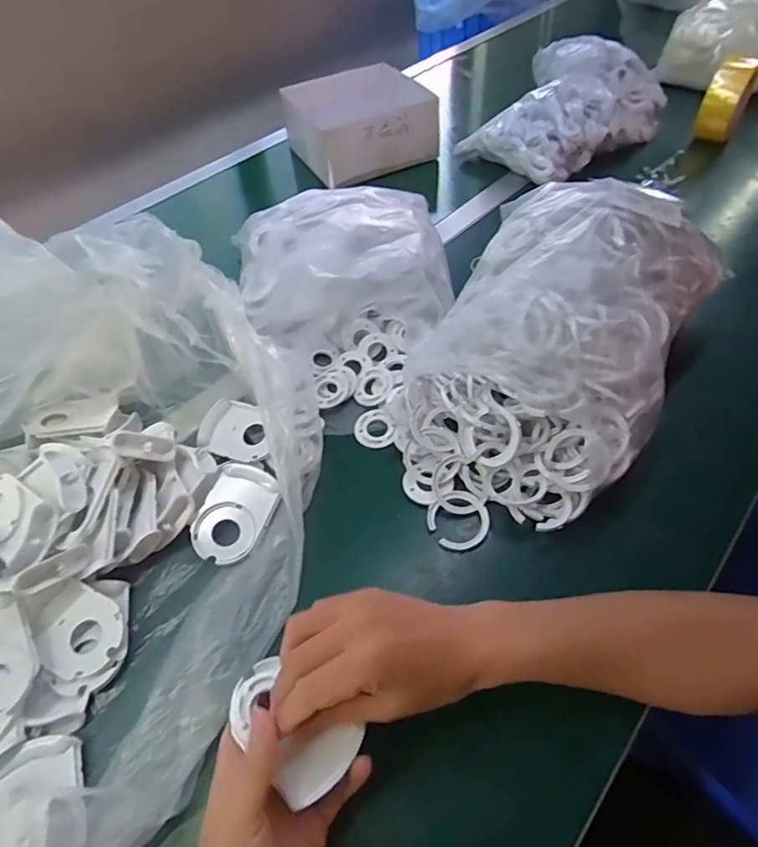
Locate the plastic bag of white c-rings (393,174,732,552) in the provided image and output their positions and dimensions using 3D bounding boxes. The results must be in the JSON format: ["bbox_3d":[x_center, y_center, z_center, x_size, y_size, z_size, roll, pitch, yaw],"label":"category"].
[{"bbox_3d":[0.160,-0.078,0.491,0.222,0.138,0.369,25,57,23],"label":"plastic bag of white c-rings"}]

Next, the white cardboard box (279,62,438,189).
[{"bbox_3d":[-0.032,-0.506,0.886,0.207,0.090,0.203,-24,53,-14],"label":"white cardboard box"}]

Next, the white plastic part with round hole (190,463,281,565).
[{"bbox_3d":[-0.125,0.076,0.451,0.057,0.023,0.082,15,54,16],"label":"white plastic part with round hole"}]

